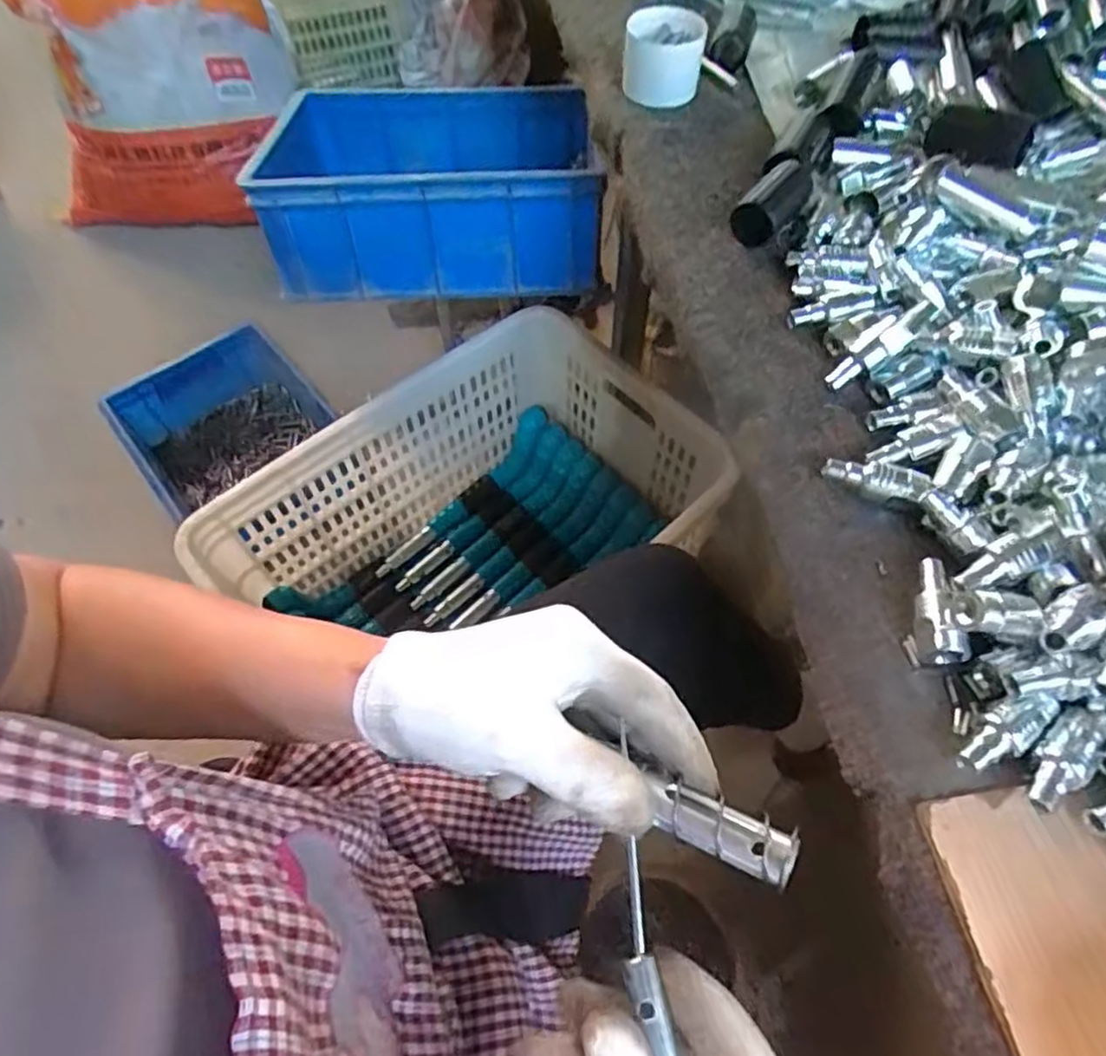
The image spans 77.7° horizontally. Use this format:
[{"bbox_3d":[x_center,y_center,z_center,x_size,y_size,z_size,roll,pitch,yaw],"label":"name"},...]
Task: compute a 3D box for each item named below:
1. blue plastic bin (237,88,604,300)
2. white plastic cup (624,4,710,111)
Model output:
[{"bbox_3d":[-0.145,-0.431,0.834,0.381,0.137,0.289,-6,60,-3],"label":"blue plastic bin"},{"bbox_3d":[0.091,-0.391,0.572,0.065,0.049,0.062,6,60,4],"label":"white plastic cup"}]

